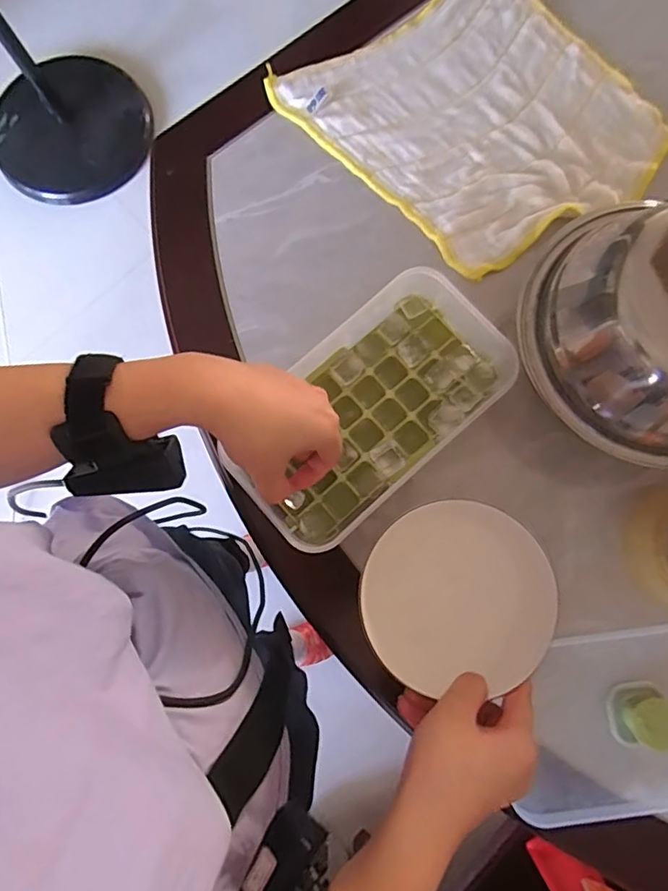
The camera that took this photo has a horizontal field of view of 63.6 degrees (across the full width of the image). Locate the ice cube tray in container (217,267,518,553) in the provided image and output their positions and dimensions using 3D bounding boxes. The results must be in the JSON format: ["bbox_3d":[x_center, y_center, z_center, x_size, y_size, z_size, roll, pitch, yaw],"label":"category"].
[{"bbox_3d":[0.028,-0.026,0.412,0.218,0.056,0.116,-41,82,-8],"label":"ice cube tray in container"}]

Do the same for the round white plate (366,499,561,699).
[{"bbox_3d":[0.082,0.099,0.357,0.119,0.018,0.117,0,79,-1],"label":"round white plate"}]

